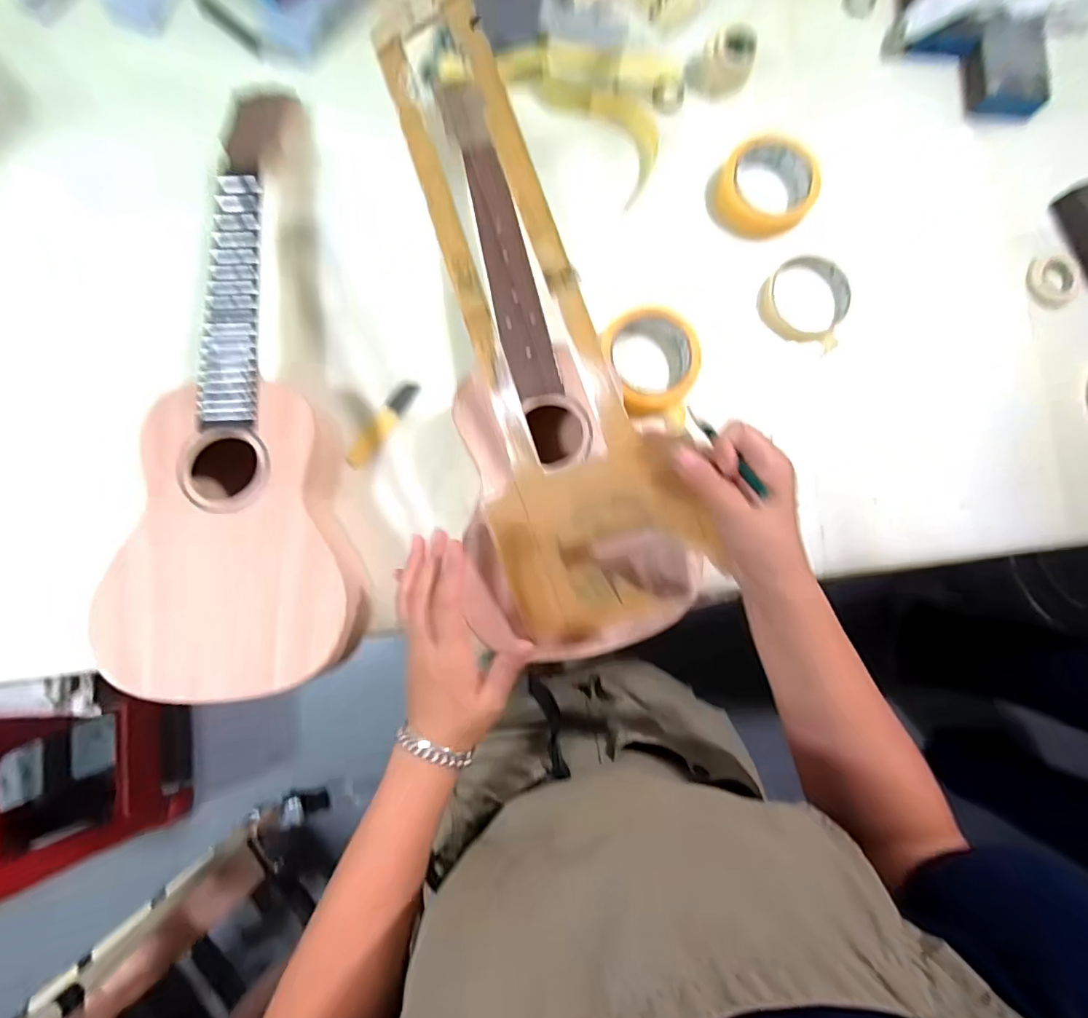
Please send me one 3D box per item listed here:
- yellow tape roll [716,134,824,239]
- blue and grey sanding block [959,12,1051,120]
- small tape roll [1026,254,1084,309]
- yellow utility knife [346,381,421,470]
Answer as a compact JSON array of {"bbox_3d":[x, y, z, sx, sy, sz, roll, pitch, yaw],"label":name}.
[{"bbox_3d":[0.228,-0.327,0.525,0.093,0.037,0.093,0,84,-2],"label":"yellow tape roll"},{"bbox_3d":[0.489,-0.472,0.551,0.083,0.020,0.115,-2,84,-2],"label":"blue and grey sanding block"},{"bbox_3d":[0.527,-0.234,0.540,0.046,0.019,0.055,3,84,-2],"label":"small tape roll"},{"bbox_3d":[-0.157,-0.084,0.508,0.021,0.010,0.101,34,84,1],"label":"yellow utility knife"}]

